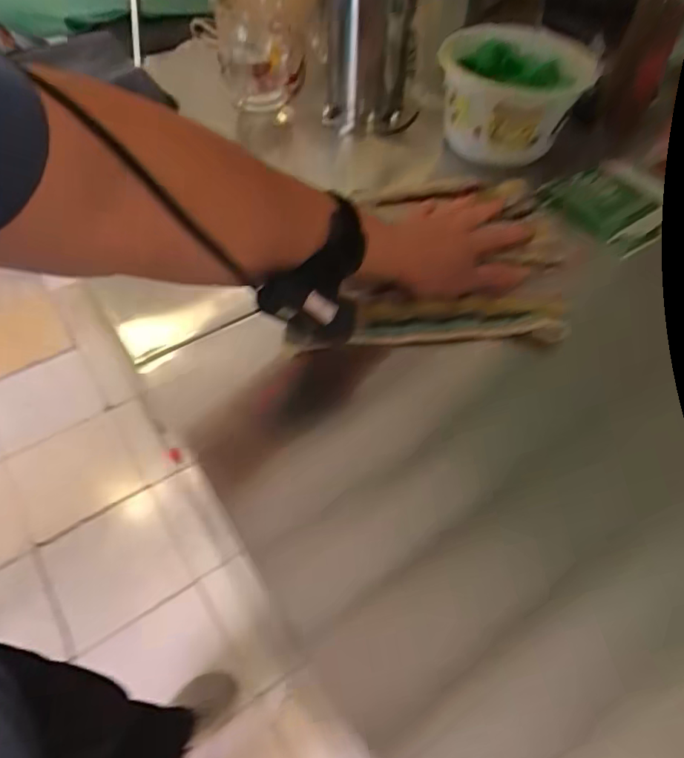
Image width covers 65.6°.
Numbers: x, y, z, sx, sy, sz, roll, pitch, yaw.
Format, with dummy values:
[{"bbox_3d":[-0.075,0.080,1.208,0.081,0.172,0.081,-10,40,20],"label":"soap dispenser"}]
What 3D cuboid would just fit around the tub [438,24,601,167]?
[{"bbox_3d":[0.183,-0.318,0.602,0.146,0.093,0.154,-5,52,-5],"label":"tub"}]

